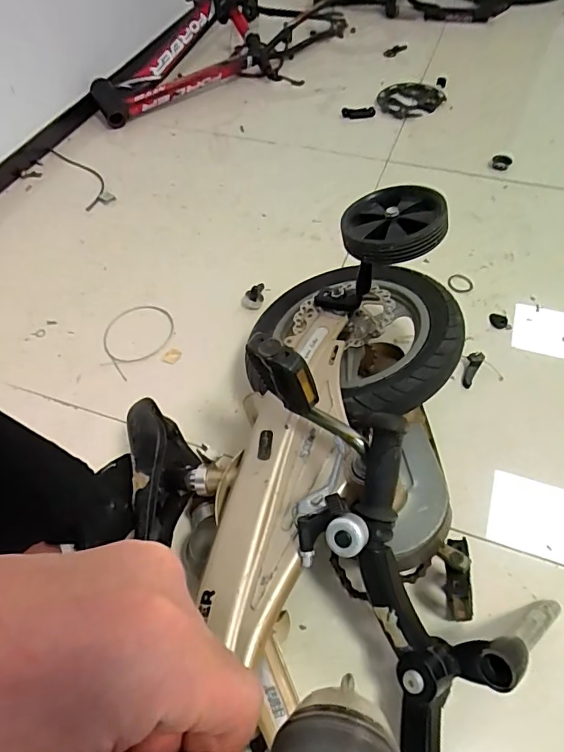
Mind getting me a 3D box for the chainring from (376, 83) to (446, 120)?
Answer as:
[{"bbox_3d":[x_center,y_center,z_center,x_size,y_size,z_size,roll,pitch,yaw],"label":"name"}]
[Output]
[{"bbox_3d":[0.338,-0.726,1.264,0.181,0.010,0.145,-11,63,-9],"label":"chainring"}]

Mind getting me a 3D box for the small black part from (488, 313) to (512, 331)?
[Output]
[{"bbox_3d":[0.364,-0.091,0.803,0.034,0.007,0.029,7,55,6],"label":"small black part"}]

